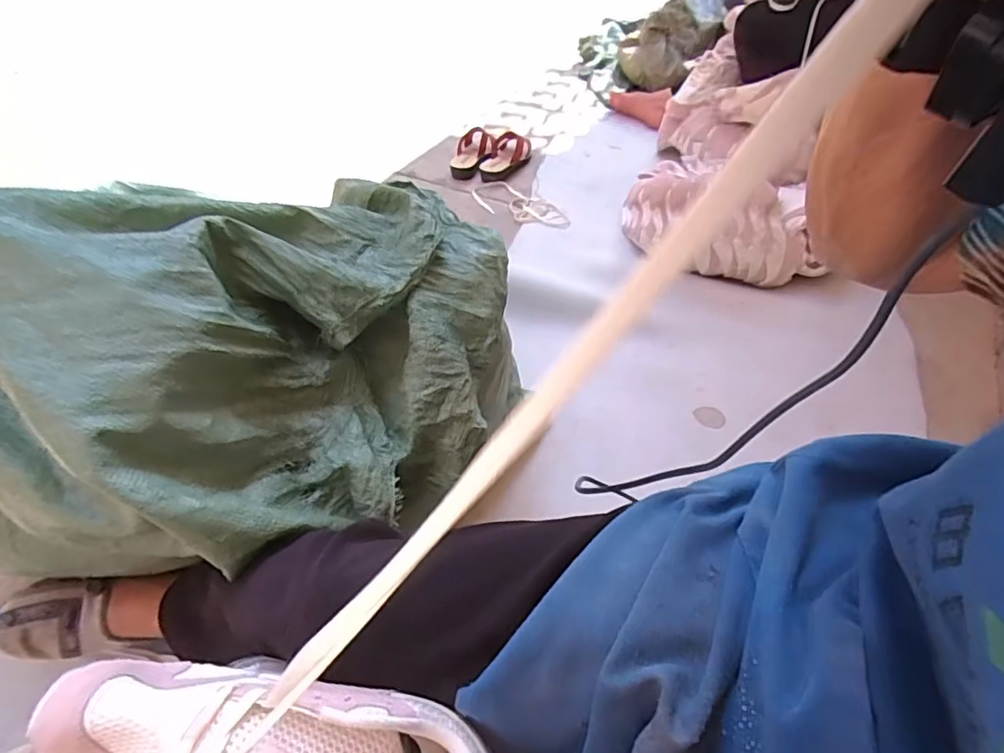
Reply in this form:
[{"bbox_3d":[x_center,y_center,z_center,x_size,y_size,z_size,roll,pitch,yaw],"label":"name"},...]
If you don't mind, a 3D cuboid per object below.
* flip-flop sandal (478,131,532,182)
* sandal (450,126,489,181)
[{"bbox_3d":[0.007,-0.573,1.488,0.106,0.058,0.205,15,49,9],"label":"flip-flop sandal"},{"bbox_3d":[-0.085,-0.602,1.518,0.082,0.046,0.230,6,48,1],"label":"sandal"}]

